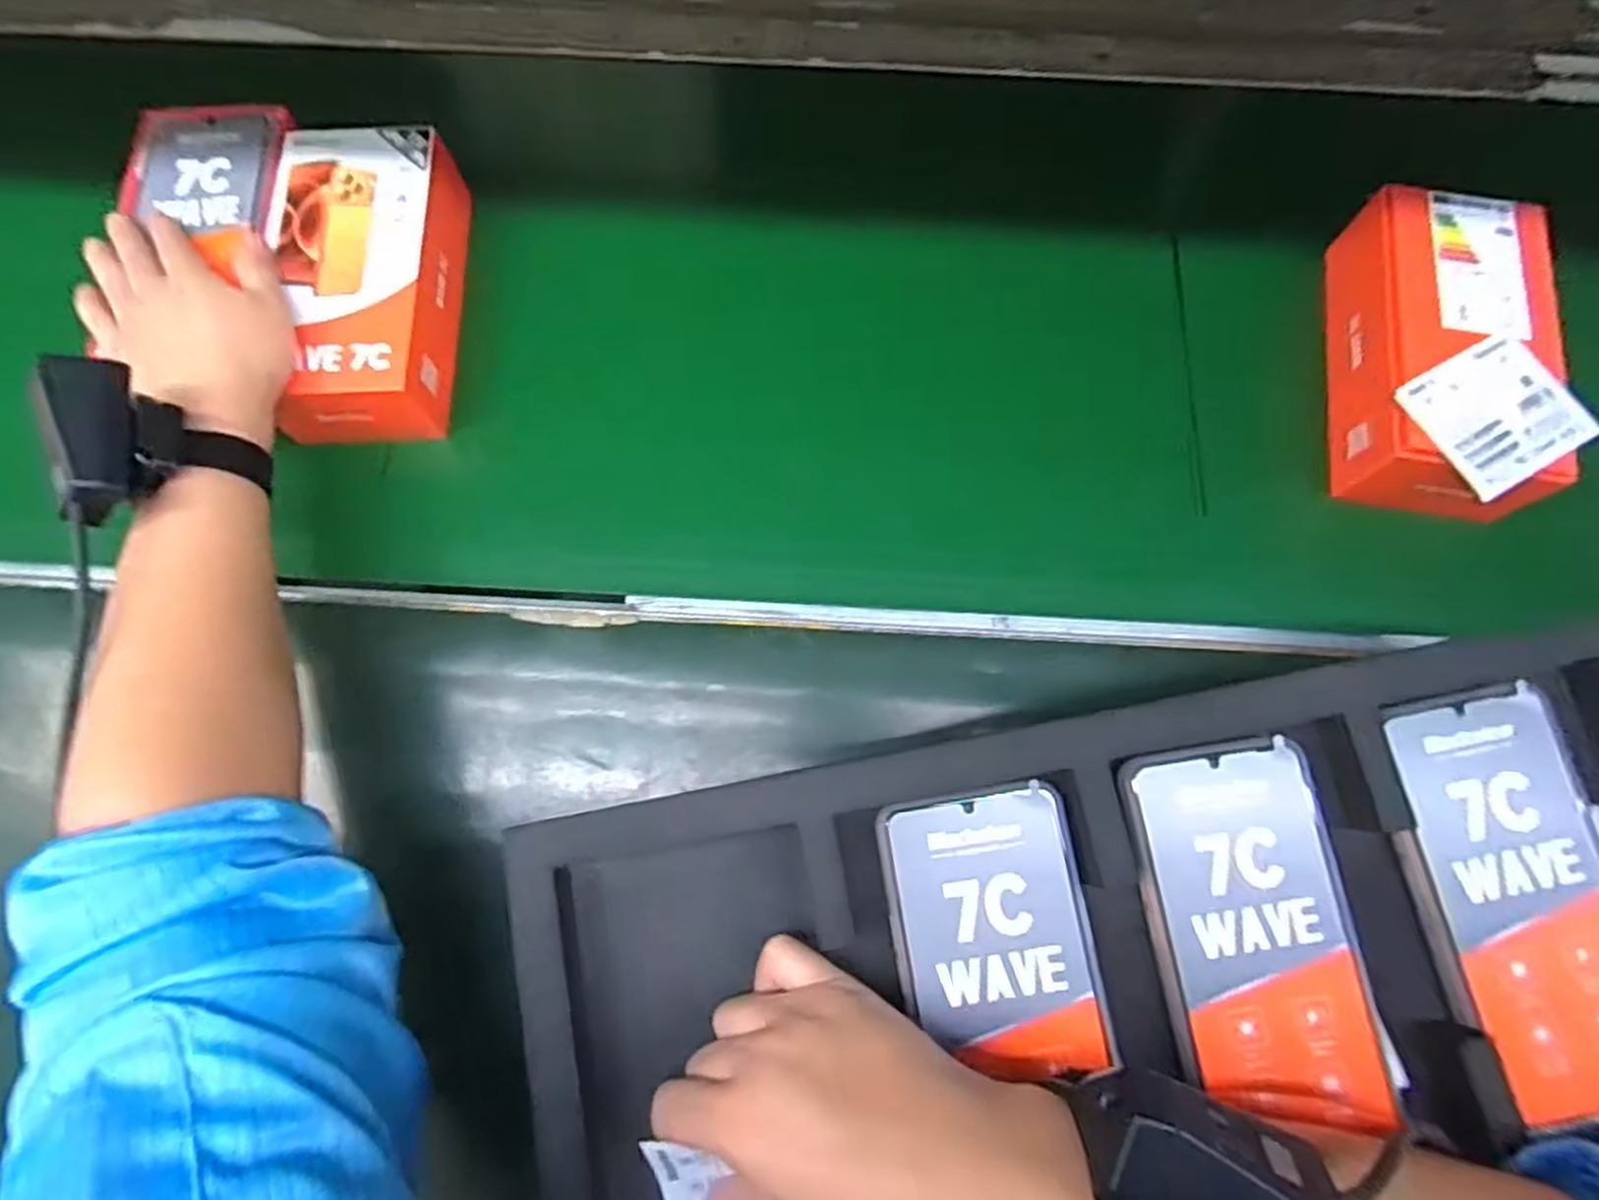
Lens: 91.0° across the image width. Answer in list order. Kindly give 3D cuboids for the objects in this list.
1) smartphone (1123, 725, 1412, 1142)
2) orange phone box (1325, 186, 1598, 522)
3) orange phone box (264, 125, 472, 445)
[{"bbox_3d":[0.187,0.133,0.317,0.079,0.014,0.143,-10,72,-2],"label":"smartphone"},{"bbox_3d":[0.381,-0.139,0.462,0.107,0.060,0.206,10,73,4],"label":"orange phone box"},{"bbox_3d":[-0.261,-0.189,0.477,0.095,0.056,0.190,-2,72,0],"label":"orange phone box"}]

